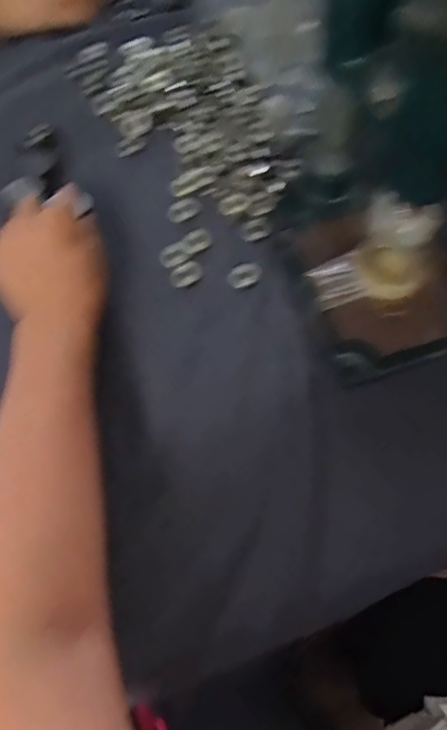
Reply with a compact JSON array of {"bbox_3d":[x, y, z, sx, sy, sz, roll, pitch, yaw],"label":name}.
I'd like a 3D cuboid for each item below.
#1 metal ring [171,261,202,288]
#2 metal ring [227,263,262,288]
[{"bbox_3d":[-0.030,-0.074,0.434,0.026,0.004,0.019,-27,64,-14],"label":"metal ring"},{"bbox_3d":[0.016,-0.072,0.430,0.026,0.004,0.021,-25,64,-13],"label":"metal ring"}]

